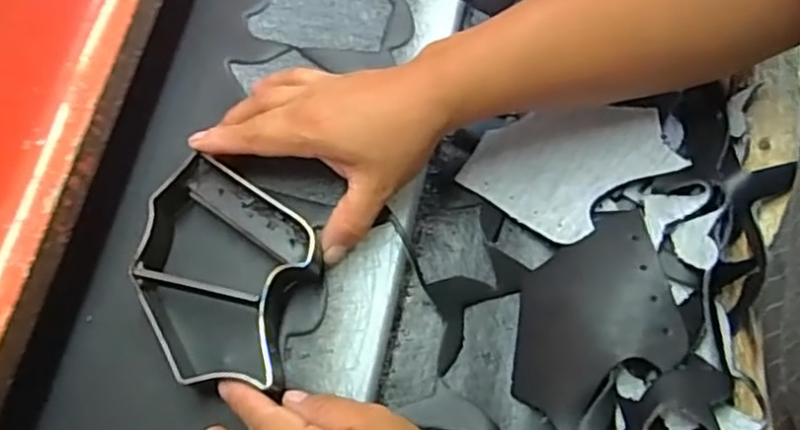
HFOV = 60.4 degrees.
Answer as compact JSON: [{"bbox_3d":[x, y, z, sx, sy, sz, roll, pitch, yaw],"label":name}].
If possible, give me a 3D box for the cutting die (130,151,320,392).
[{"bbox_3d":[-0.107,0.035,0.414,0.104,0.038,0.128,14,69,6],"label":"cutting die"}]

